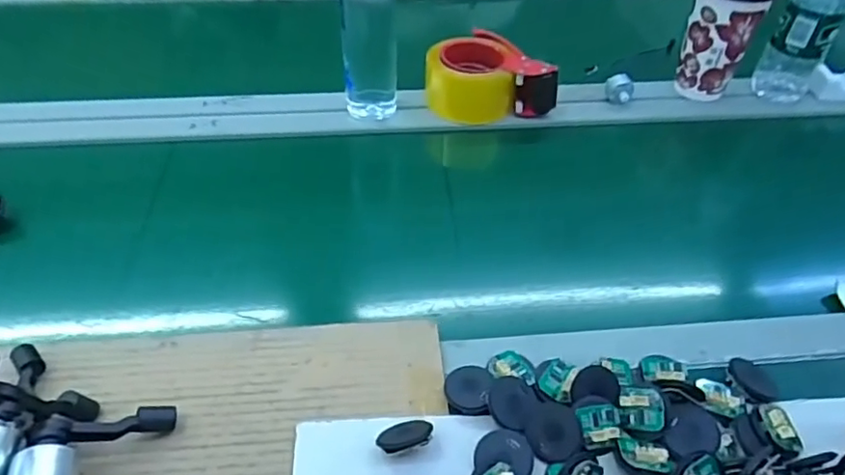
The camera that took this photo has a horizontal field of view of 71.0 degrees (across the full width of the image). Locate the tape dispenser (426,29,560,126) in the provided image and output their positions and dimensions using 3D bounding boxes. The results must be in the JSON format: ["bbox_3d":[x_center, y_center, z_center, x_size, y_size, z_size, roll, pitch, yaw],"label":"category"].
[{"bbox_3d":[0.081,-0.200,0.717,0.154,0.064,0.098,2,45,1],"label":"tape dispenser"}]

